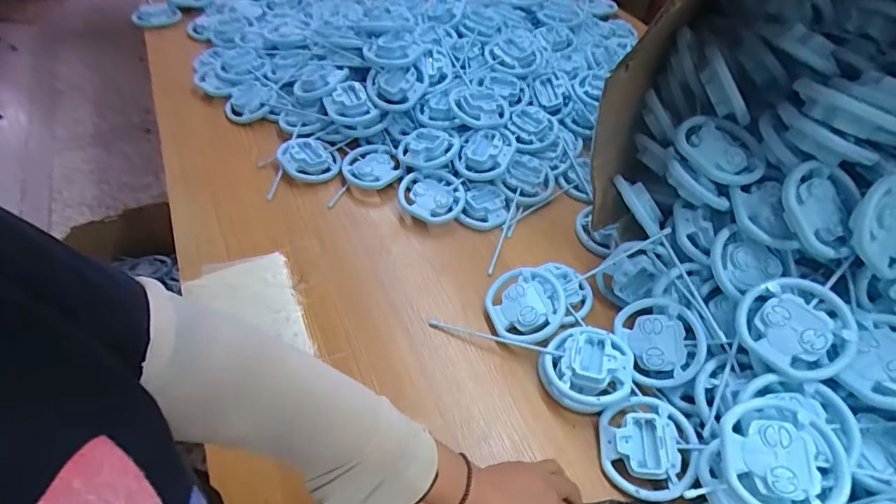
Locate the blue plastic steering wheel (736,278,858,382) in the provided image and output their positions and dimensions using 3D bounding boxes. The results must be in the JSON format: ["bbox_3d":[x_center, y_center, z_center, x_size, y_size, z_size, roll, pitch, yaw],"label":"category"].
[{"bbox_3d":[0.357,0.079,0.474,0.098,0.019,0.100,-6,68,16],"label":"blue plastic steering wheel"}]

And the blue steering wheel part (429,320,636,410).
[{"bbox_3d":[0.098,0.120,0.574,0.249,0.048,0.100,11,49,22],"label":"blue steering wheel part"}]

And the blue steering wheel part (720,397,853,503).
[{"bbox_3d":[0.303,0.188,0.422,0.099,0.025,0.100,-25,61,1],"label":"blue steering wheel part"}]

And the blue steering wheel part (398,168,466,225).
[{"bbox_3d":[-0.025,-0.086,0.736,0.104,0.036,0.096,-12,52,-14],"label":"blue steering wheel part"}]

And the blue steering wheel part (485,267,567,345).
[{"bbox_3d":[0.103,0.070,0.606,0.098,0.026,0.102,-24,55,7],"label":"blue steering wheel part"}]

